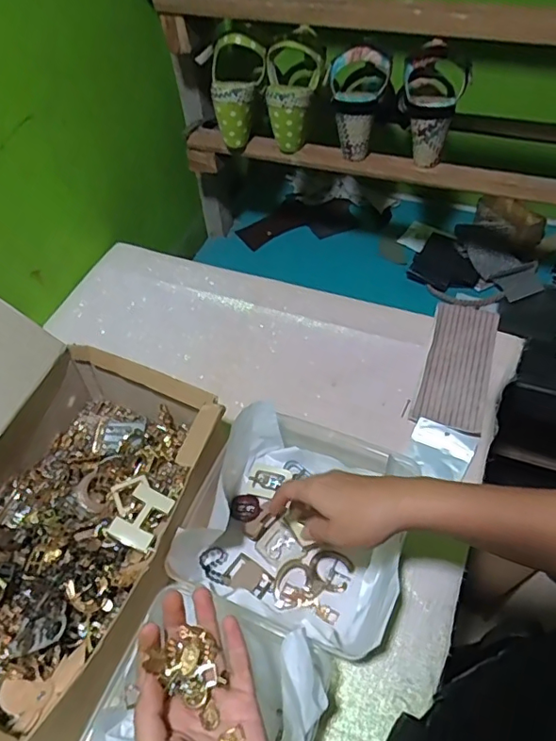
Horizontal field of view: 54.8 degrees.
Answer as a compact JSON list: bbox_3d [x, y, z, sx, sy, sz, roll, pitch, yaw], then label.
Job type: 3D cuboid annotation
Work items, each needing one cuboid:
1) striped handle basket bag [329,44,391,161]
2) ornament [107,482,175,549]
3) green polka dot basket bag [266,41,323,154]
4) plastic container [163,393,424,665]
[{"bbox_3d":[0.110,-0.367,0.729,0.080,0.130,0.088,2,51,5],"label":"striped handle basket bag"},{"bbox_3d":[-0.130,0.139,0.512,0.040,0.006,0.056,27,52,4],"label":"ornament"},{"bbox_3d":[0.024,-0.386,0.754,0.078,0.127,0.086,-2,51,2],"label":"green polka dot basket bag"},{"bbox_3d":[0.024,0.141,0.534,0.201,0.092,0.206,15,55,15],"label":"plastic container"}]

